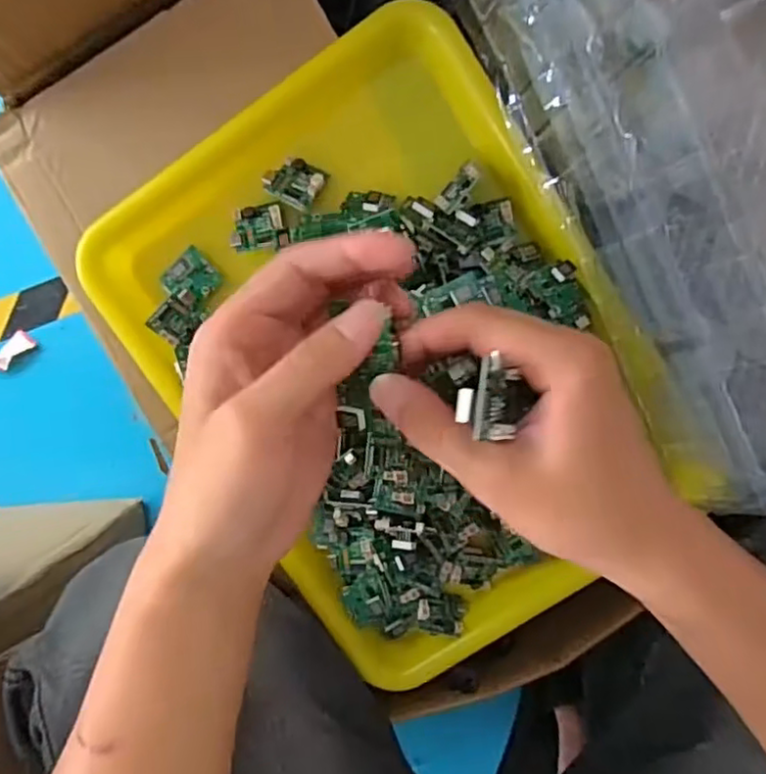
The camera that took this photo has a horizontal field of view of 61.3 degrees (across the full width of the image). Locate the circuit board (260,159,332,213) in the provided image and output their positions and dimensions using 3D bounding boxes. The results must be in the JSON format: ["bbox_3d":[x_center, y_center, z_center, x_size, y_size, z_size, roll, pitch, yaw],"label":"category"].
[{"bbox_3d":[-0.051,-0.118,0.370,0.032,0.009,0.026,26,91,-4],"label":"circuit board"}]

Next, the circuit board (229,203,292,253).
[{"bbox_3d":[-0.072,-0.092,0.373,0.032,0.010,0.026,-9,93,-3],"label":"circuit board"}]

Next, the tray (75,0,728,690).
[{"bbox_3d":[0.011,-0.006,0.372,0.243,0.065,0.349,-33,94,-1],"label":"tray"}]

